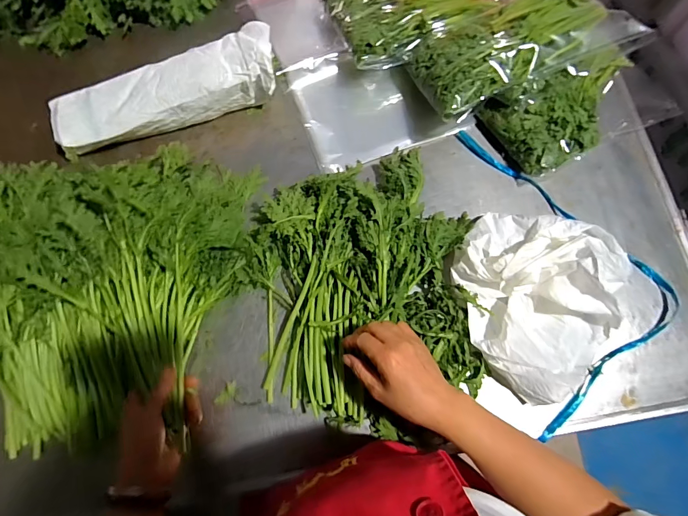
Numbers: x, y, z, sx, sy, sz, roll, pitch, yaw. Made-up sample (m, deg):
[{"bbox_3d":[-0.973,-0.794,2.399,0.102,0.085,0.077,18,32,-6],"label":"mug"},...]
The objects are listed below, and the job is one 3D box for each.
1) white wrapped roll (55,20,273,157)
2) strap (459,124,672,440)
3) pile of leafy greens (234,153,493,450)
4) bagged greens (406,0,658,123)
[{"bbox_3d":[-0.259,-0.242,0.563,0.330,0.088,0.093,-17,75,-3],"label":"white wrapped roll"},{"bbox_3d":[0.320,-0.001,0.525,0.220,0.027,0.434,-9,75,-1],"label":"strap"},{"bbox_3d":[0.026,0.045,0.502,0.282,0.052,0.358,-13,75,-2],"label":"pile of leafy greens"},{"bbox_3d":[0.253,-0.327,0.556,0.328,0.059,0.201,-27,76,-6],"label":"bagged greens"}]

